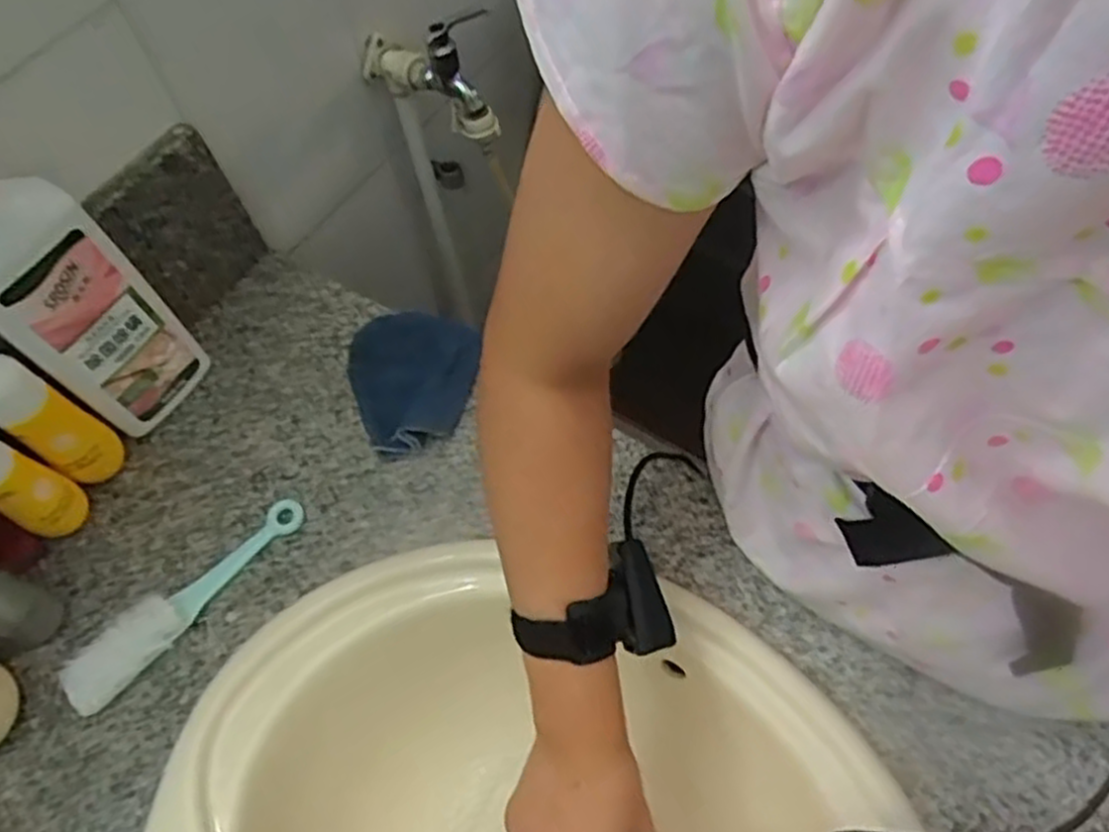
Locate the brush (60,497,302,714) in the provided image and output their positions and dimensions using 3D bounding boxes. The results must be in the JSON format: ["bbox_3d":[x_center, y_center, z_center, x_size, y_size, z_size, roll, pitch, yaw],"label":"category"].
[{"bbox_3d":[-0.275,0.131,0.585,0.197,0.027,0.050,-41,66,-18],"label":"brush"}]

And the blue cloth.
[{"bbox_3d":[-0.127,-0.029,0.673,0.110,0.023,0.132,5,61,6],"label":"blue cloth"}]

